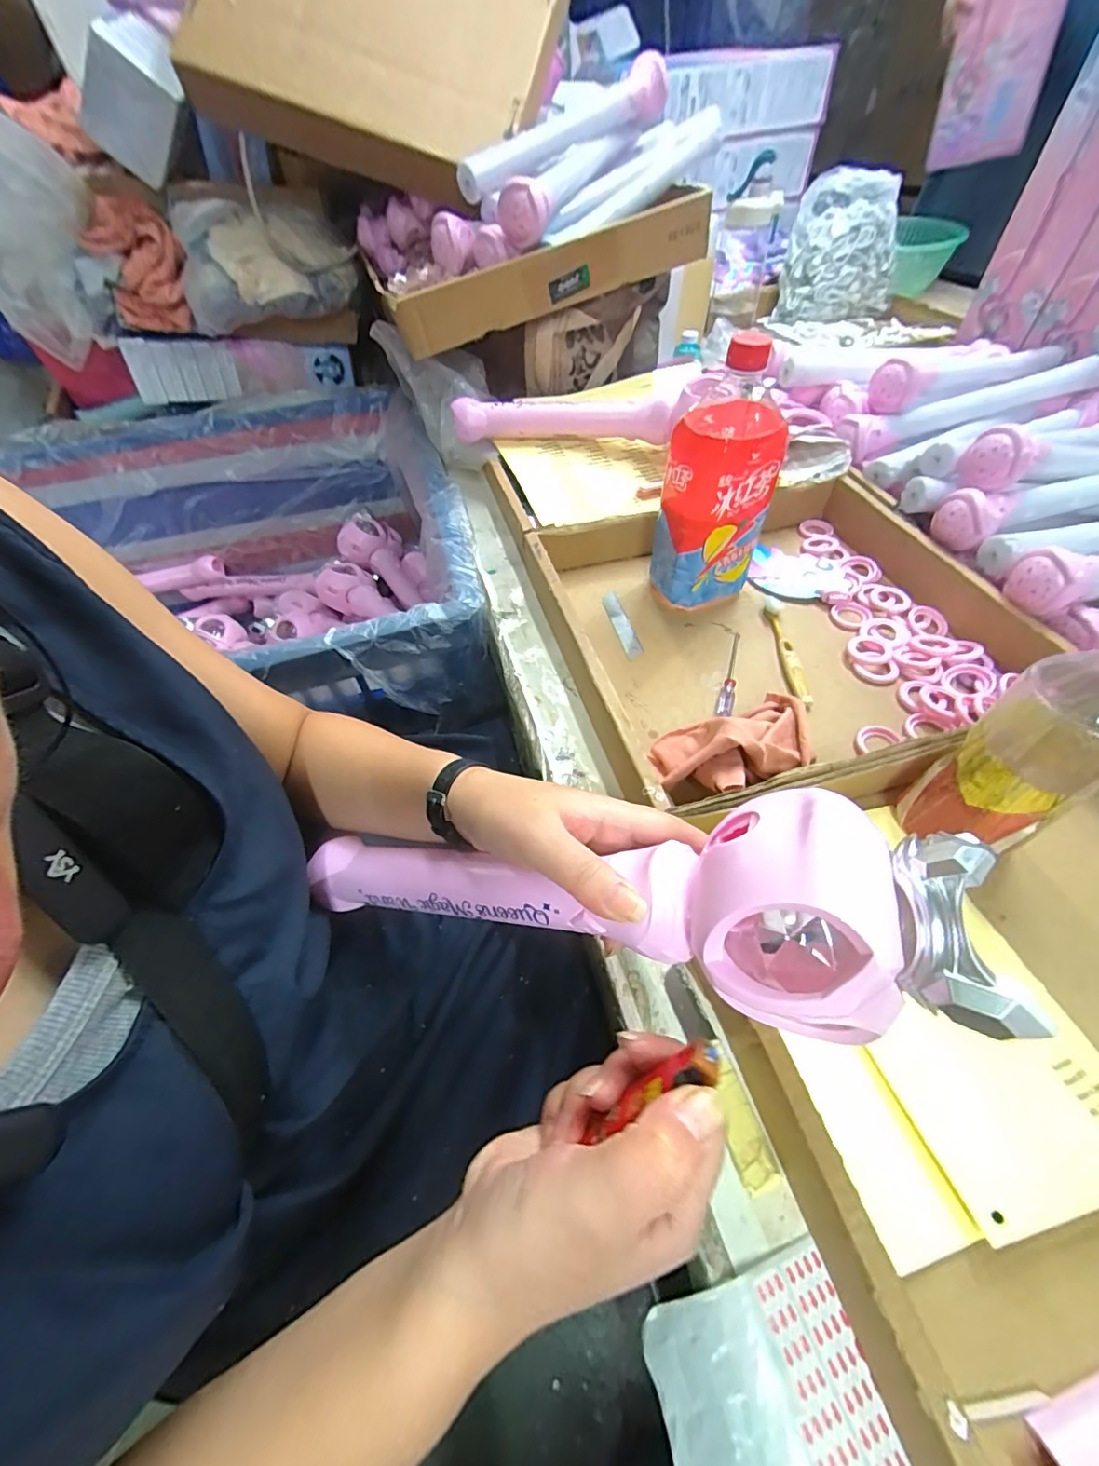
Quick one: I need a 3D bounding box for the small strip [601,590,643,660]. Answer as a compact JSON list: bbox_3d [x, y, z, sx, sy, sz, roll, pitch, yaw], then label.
[{"bbox_3d":[0.072,-0.109,0.519,0.017,0.004,0.097,-13,54,-5],"label":"small strip"}]

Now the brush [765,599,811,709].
[{"bbox_3d":[0.222,-0.082,0.488,0.016,0.010,0.143,0,53,4],"label":"brush"}]

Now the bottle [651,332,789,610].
[{"bbox_3d":[0.150,-0.220,0.468,0.094,0.213,0.093,13,55,13],"label":"bottle"}]

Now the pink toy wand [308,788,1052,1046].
[{"bbox_3d":[0.006,0.083,0.265,0.344,0.080,0.067,-6,46,36],"label":"pink toy wand"}]

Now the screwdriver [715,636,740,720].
[{"bbox_3d":[0.165,-0.057,0.472,0.013,0.011,0.114,13,55,13],"label":"screwdriver"}]

